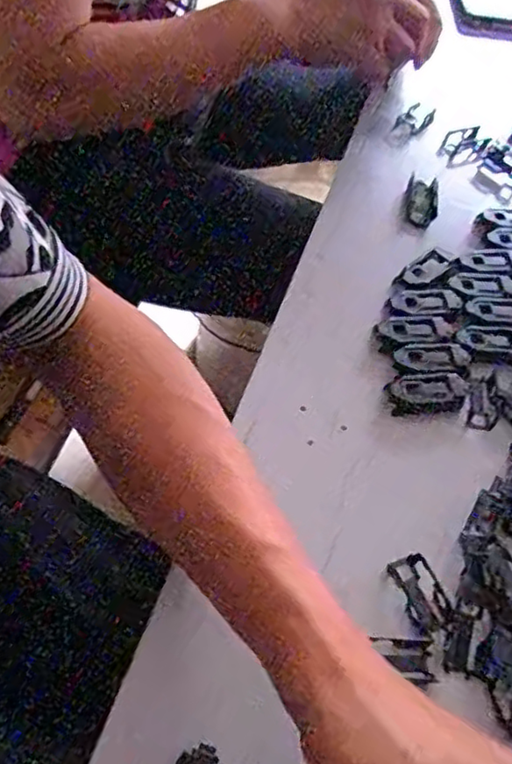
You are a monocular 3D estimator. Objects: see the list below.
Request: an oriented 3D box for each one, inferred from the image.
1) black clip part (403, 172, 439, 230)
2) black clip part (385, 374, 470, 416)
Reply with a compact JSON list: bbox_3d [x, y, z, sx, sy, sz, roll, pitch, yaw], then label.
[{"bbox_3d":[0.131,-0.142,0.506,0.024,0.011,0.055,13,57,2],"label":"black clip part"},{"bbox_3d":[0.107,0.007,0.395,0.050,0.006,0.023,-3,59,-9],"label":"black clip part"}]

